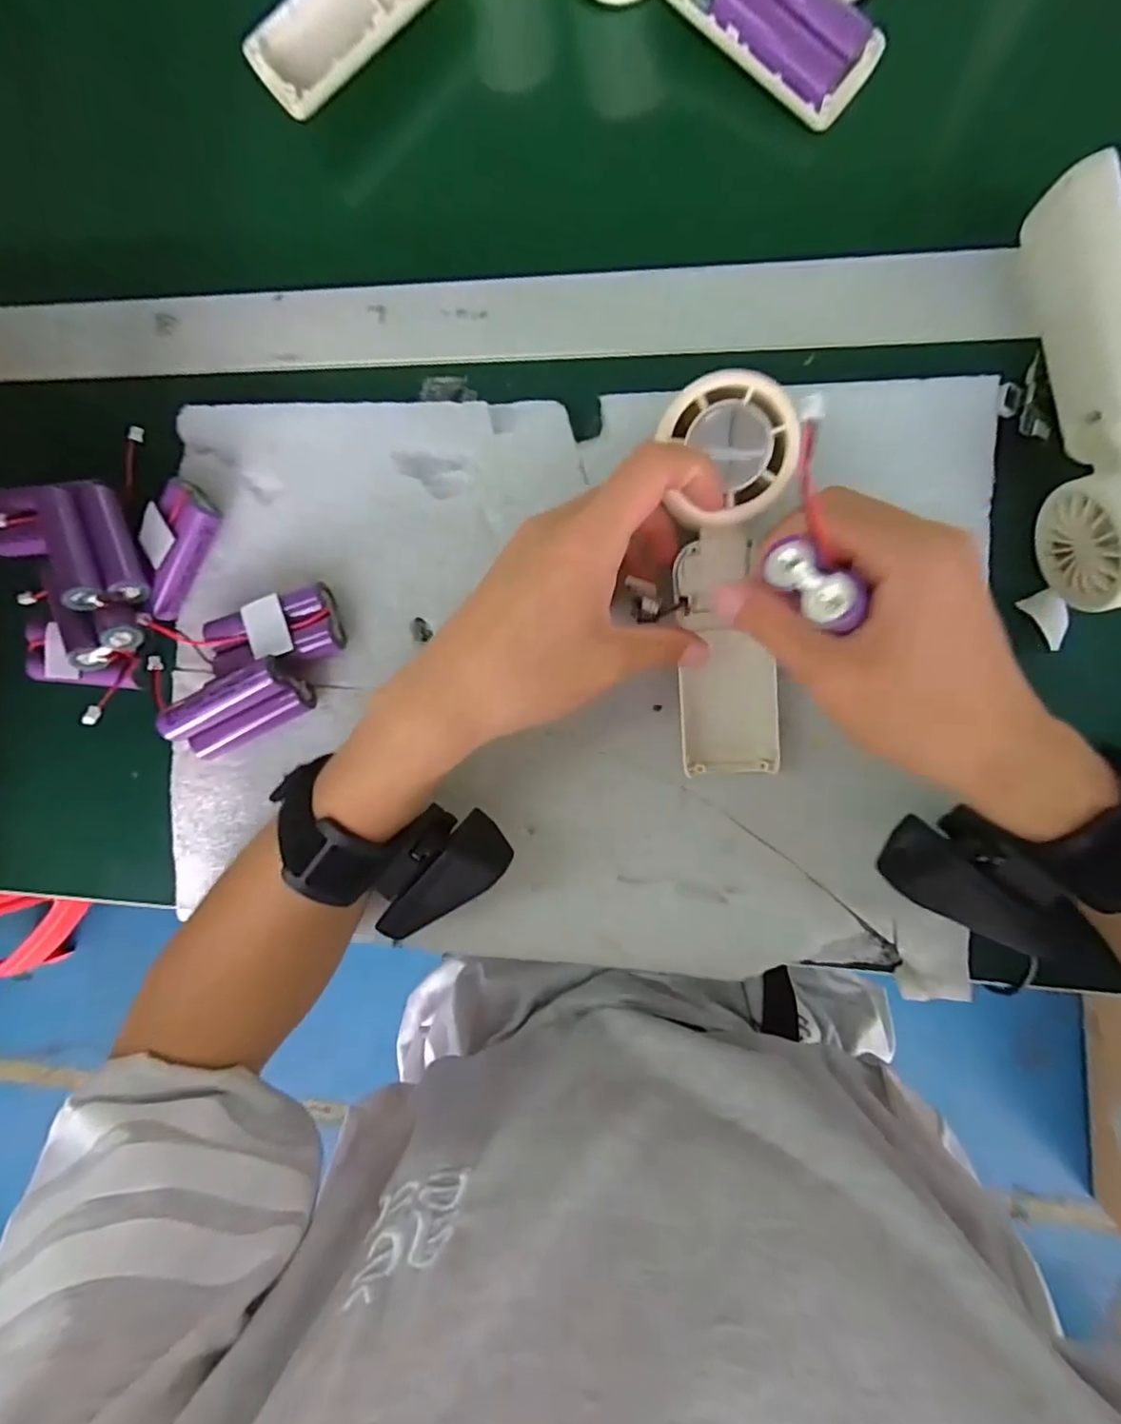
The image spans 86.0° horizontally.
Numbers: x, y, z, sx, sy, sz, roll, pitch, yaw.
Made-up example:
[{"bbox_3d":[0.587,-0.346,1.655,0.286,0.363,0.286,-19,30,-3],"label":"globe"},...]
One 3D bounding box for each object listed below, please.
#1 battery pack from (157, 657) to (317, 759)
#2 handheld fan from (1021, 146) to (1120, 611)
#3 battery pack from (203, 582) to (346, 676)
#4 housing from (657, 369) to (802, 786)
[{"bbox_3d":[-0.164,-0.004,0.304,0.066,0.039,0.019,-25,52,7],"label":"battery pack"},{"bbox_3d":[0.231,-0.127,0.240,0.057,0.049,0.161,-6,91,8],"label":"handheld fan"},{"bbox_3d":[-0.147,-0.040,0.308,0.065,0.022,0.031,-18,89,8],"label":"battery pack"},{"bbox_3d":[0.072,-0.051,0.259,0.046,0.023,0.166,-2,111,7],"label":"housing"}]

